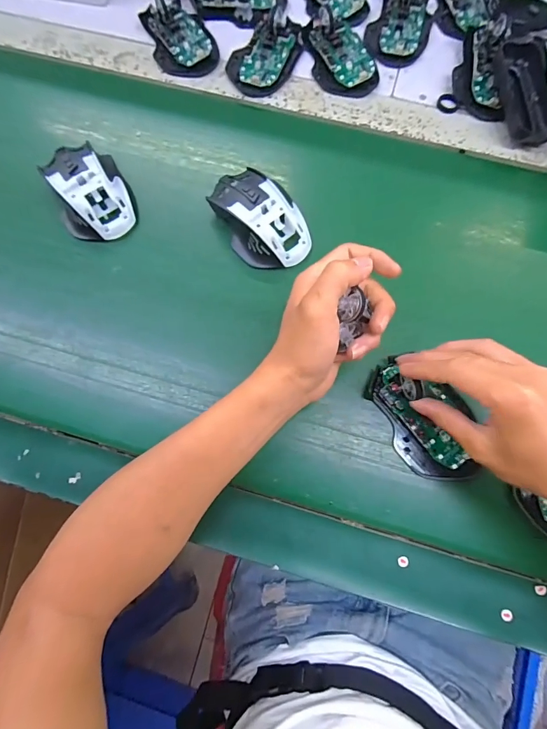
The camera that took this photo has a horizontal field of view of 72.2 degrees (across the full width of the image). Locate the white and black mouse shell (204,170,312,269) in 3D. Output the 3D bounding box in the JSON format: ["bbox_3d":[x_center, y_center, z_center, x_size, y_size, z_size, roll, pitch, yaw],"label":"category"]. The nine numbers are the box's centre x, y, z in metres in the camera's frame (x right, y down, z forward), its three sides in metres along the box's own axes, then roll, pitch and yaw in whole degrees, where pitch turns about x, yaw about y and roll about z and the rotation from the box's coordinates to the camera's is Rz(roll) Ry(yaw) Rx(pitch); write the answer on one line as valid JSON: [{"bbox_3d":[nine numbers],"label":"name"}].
[{"bbox_3d":[-0.015,-0.145,0.369,0.068,0.034,0.111,-35,78,-9],"label":"white and black mouse shell"}]

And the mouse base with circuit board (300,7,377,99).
[{"bbox_3d":[0.075,-0.368,0.434,0.063,0.028,0.117,-21,76,-6],"label":"mouse base with circuit board"}]

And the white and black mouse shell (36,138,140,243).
[{"bbox_3d":[-0.186,-0.178,0.378,0.070,0.034,0.103,-27,77,-7],"label":"white and black mouse shell"}]

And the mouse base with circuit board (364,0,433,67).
[{"bbox_3d":[0.155,-0.430,0.452,0.079,0.027,0.140,4,75,1],"label":"mouse base with circuit board"}]

